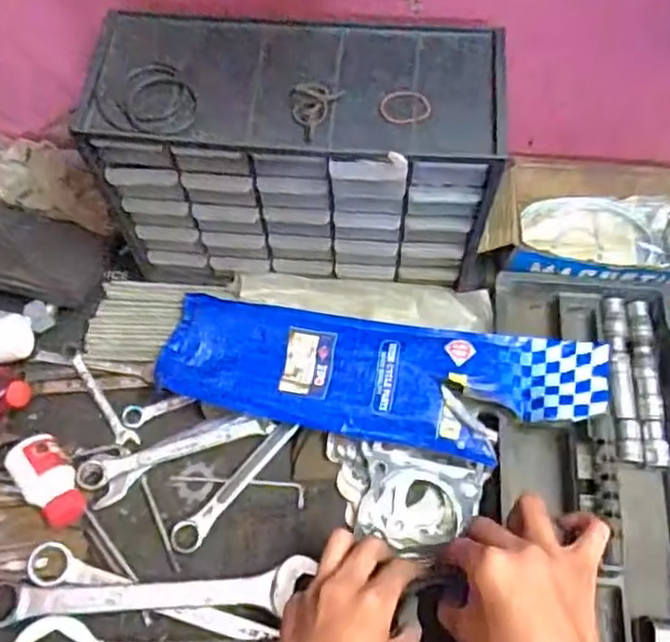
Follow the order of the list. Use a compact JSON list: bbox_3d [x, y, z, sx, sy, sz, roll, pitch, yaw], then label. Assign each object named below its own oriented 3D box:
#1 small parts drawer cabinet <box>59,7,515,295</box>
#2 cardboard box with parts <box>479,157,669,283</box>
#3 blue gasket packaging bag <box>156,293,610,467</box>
[{"bbox_3d":[-0.029,-0.126,0.572,0.286,0.192,0.128,2,63,0],"label":"small parts drawer cabinet"},{"bbox_3d":[0.285,-0.085,0.642,0.255,0.059,0.123,6,64,2],"label":"cardboard box with parts"},{"bbox_3d":[0.035,0.047,0.582,0.364,0.048,0.113,9,64,4],"label":"blue gasket packaging bag"}]

